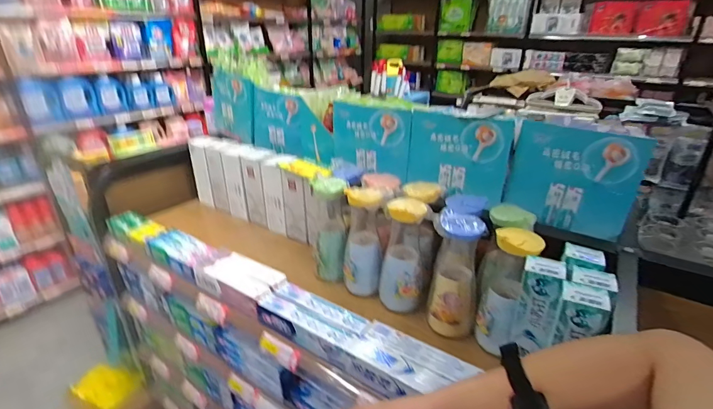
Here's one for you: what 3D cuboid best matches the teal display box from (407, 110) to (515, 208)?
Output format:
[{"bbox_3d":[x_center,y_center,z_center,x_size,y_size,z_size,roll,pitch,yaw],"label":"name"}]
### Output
[{"bbox_3d":[0.233,-0.108,0.852,0.220,0.194,0.086,16,29,30],"label":"teal display box"}]

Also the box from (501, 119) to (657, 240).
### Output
[{"bbox_3d":[0.432,-0.056,0.748,0.092,0.197,0.218,-21,33,-38],"label":"box"}]

